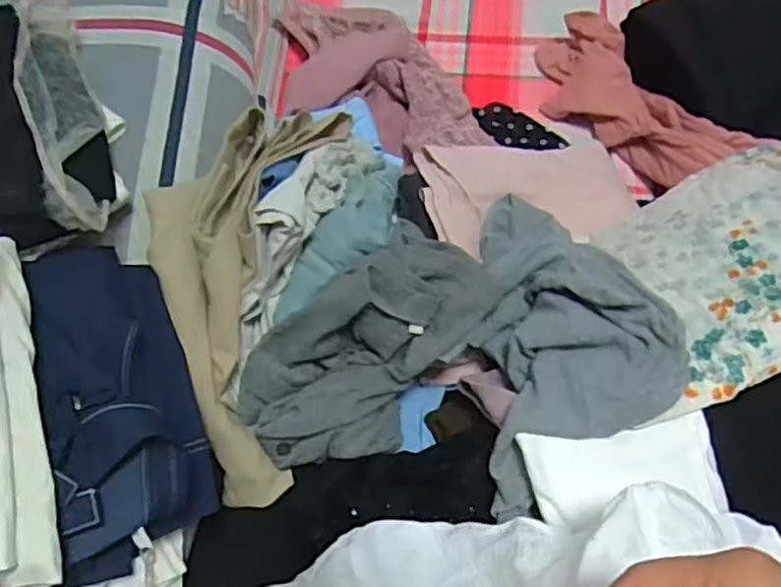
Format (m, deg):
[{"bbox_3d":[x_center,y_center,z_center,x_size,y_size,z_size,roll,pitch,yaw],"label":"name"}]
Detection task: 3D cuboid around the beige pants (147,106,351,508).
[{"bbox_3d":[-0.131,-0.004,0.649,0.145,0.162,0.380,2,83,4],"label":"beige pants"}]

